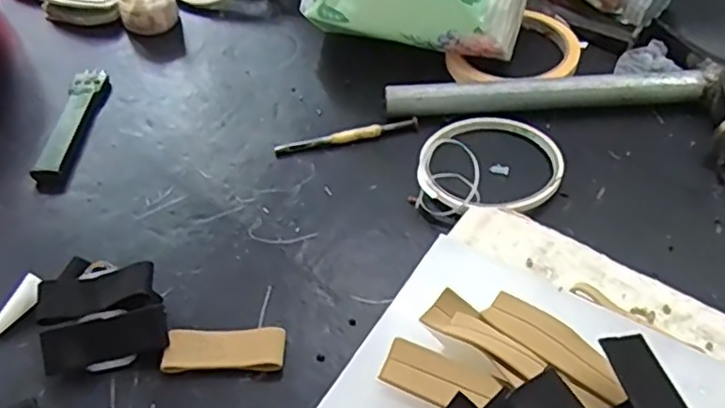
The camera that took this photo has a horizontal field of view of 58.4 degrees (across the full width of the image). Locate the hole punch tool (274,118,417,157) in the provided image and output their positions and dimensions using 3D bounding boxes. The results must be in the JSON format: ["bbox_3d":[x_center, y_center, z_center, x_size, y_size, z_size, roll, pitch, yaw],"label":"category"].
[{"bbox_3d":[-0.010,-0.044,0.424,0.093,0.008,0.007,-11,49,-5],"label":"hole punch tool"}]

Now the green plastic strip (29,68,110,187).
[{"bbox_3d":[-0.197,-0.057,0.442,0.018,0.014,0.109,0,49,4],"label":"green plastic strip"}]

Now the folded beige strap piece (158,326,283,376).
[{"bbox_3d":[-0.068,0.073,0.324,0.058,0.010,0.021,-1,49,4],"label":"folded beige strap piece"}]

